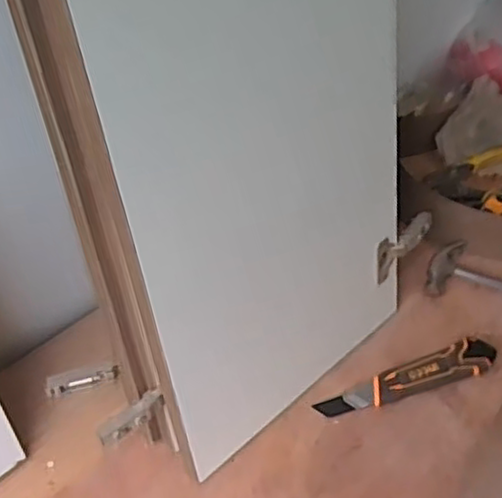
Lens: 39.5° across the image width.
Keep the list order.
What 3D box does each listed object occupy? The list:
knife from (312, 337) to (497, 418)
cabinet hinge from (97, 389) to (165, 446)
[{"bbox_3d":[0.191,0.157,0.834,0.228,0.027,0.044,-17,51,-18],"label":"knife"},{"bbox_3d":[-0.112,0.159,0.660,0.069,0.015,0.019,-30,56,-27],"label":"cabinet hinge"}]

